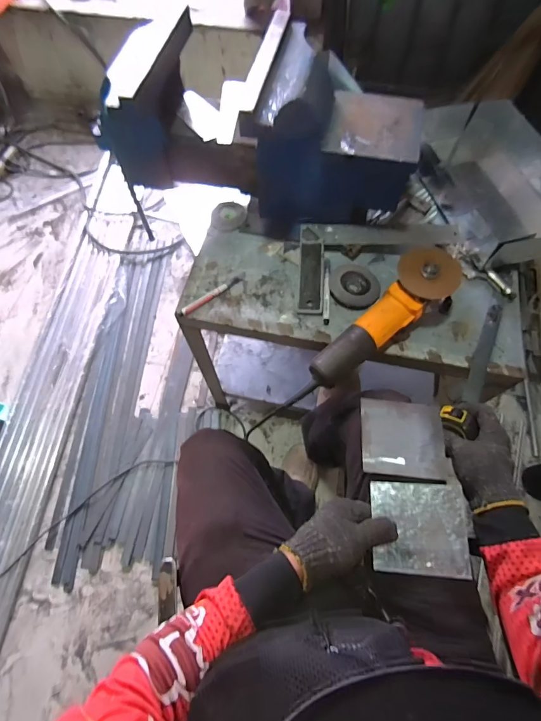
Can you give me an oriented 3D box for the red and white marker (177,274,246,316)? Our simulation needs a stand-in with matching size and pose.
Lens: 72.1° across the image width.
[{"bbox_3d":[-0.106,-0.123,0.686,0.142,0.009,0.015,-36,71,-15],"label":"red and white marker"}]

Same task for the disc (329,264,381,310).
[{"bbox_3d":[0.155,-0.137,0.683,0.091,0.016,0.086,0,66,0],"label":"disc"}]

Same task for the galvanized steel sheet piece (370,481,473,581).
[{"bbox_3d":[0.183,0.206,0.457,0.108,0.010,0.104,-1,71,10],"label":"galvanized steel sheet piece"}]

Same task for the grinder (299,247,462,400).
[{"bbox_3d":[0.180,-0.057,0.611,0.299,0.076,0.094,-42,74,-1],"label":"grinder"}]

